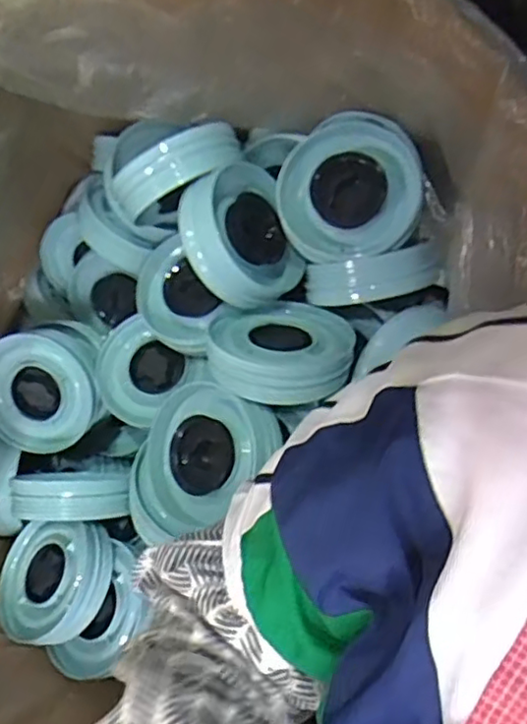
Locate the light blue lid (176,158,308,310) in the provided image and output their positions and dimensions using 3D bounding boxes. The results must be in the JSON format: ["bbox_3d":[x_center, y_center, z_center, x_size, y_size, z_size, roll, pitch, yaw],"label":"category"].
[{"bbox_3d":[-0.022,-0.120,0.604,0.049,0.131,0.104,-13,7,45],"label":"light blue lid"}]

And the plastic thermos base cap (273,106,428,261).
[{"bbox_3d":[0.080,-0.171,0.609,0.136,0.054,0.148,-2,80,10],"label":"plastic thermos base cap"}]

